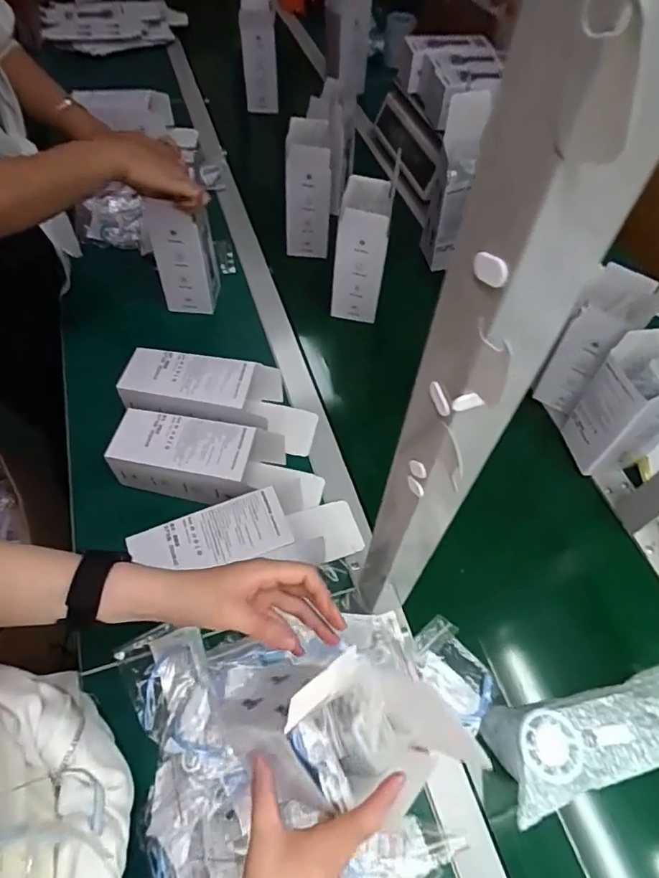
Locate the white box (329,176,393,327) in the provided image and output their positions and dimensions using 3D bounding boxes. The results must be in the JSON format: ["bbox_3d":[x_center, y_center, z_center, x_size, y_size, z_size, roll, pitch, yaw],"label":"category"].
[{"bbox_3d":[0.047,-0.277,0.761,0.071,0.188,0.086,9,56,4],"label":"white box"}]

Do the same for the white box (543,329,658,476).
[{"bbox_3d":[0.358,-0.056,0.591,0.080,0.245,0.096,-7,60,-5],"label":"white box"}]

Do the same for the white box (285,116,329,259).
[{"bbox_3d":[-0.036,-0.403,0.844,0.071,0.202,0.091,1,56,-1],"label":"white box"}]

